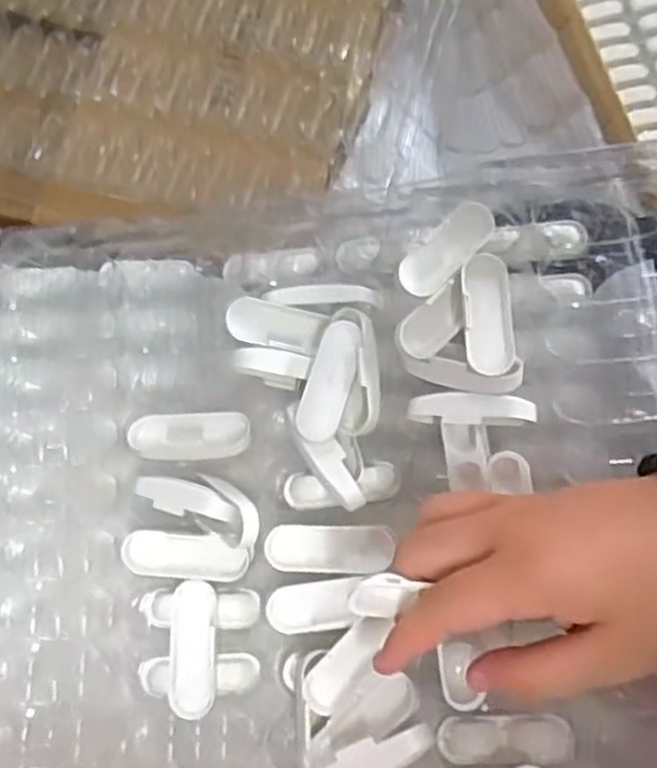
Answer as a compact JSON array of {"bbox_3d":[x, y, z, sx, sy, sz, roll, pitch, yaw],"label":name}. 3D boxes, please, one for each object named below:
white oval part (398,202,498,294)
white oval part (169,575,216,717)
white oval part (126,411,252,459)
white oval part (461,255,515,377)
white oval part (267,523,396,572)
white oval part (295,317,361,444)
[{"bbox_3d":[0.063,-0.070,0.398,0.023,0.018,0.064,41,79,12],"label":"white oval part"},{"bbox_3d":[-0.070,0.135,0.384,0.024,0.008,0.065,-1,73,1],"label":"white oval part"},{"bbox_3d":[-0.075,0.030,0.412,0.065,0.028,0.026,-2,73,1],"label":"white oval part"},{"bbox_3d":[0.081,-0.036,0.379,0.025,0.012,0.063,0,75,3],"label":"white oval part"},{"bbox_3d":[0.000,0.084,0.382,0.064,0.007,0.023,1,74,2],"label":"white oval part"},{"bbox_3d":[0.001,-0.001,0.386,0.023,0.009,0.063,18,94,7],"label":"white oval part"}]

